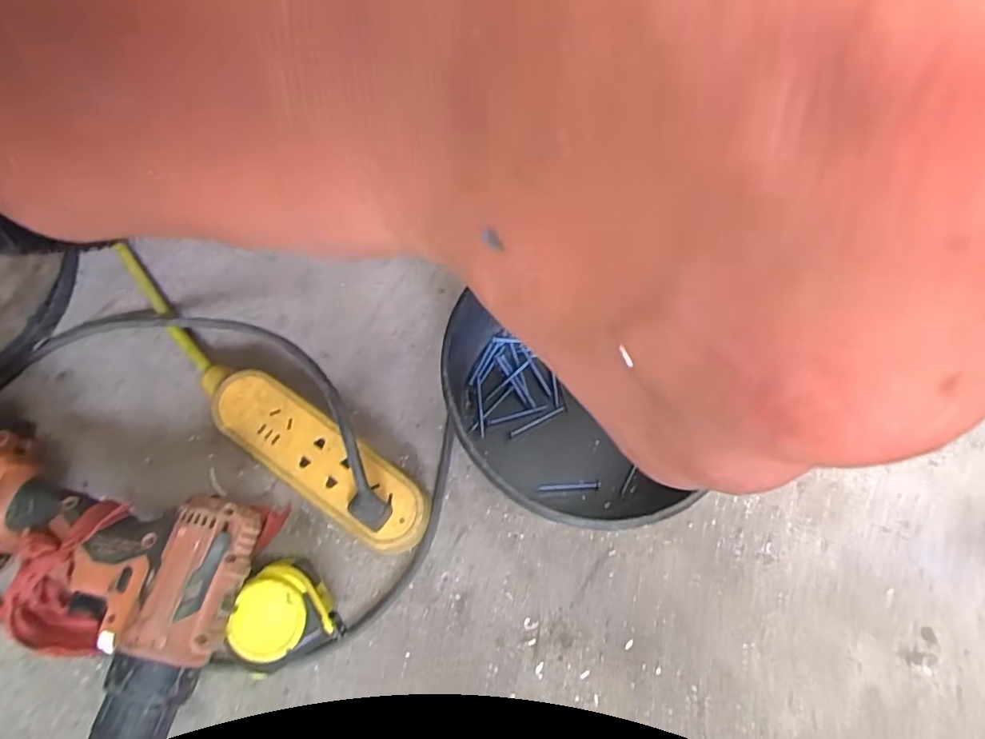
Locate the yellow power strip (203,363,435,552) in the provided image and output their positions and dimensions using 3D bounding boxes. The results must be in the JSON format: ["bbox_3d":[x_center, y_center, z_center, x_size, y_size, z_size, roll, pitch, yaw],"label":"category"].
[{"bbox_3d":[-0.128,0.059,0.422,0.188,0.036,0.057,34,75,9],"label":"yellow power strip"}]

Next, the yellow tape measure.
[{"bbox_3d":[-0.134,0.156,0.382,0.064,0.056,0.057,-25,75,-7],"label":"yellow tape measure"}]

